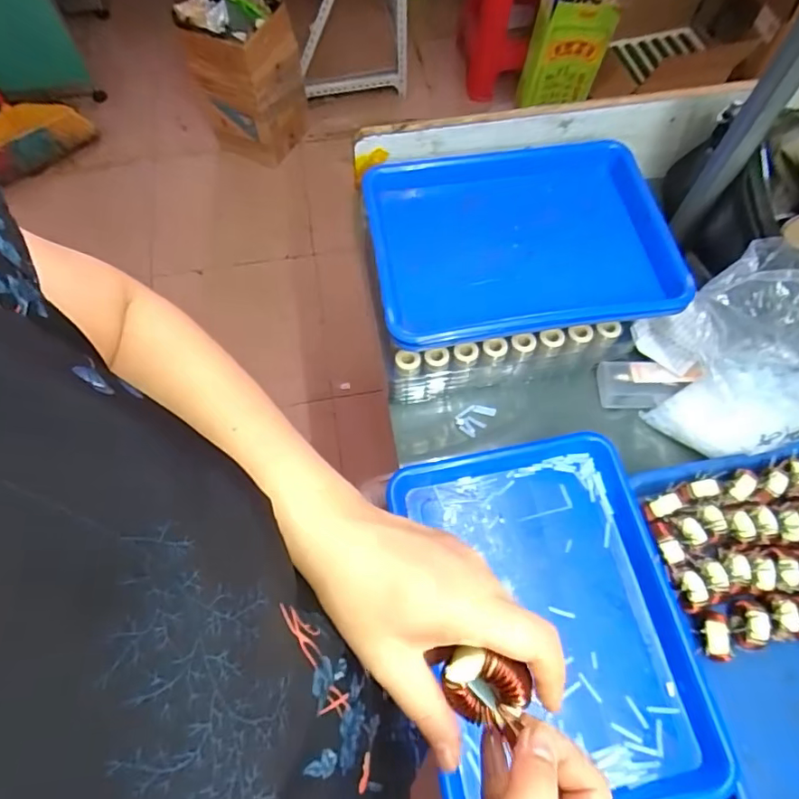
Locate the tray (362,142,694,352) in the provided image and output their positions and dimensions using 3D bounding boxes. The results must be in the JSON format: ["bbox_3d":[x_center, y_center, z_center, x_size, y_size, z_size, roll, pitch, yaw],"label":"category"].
[{"bbox_3d":[0.142,-0.182,0.602,0.338,0.043,0.243,-7,66,-2],"label":"tray"}]

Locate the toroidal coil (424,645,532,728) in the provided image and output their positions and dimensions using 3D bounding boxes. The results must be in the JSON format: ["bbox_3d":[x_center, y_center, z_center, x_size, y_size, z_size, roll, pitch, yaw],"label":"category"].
[{"bbox_3d":[0.044,0.137,0.260,0.041,0.023,0.038,-9,99,20],"label":"toroidal coil"}]

